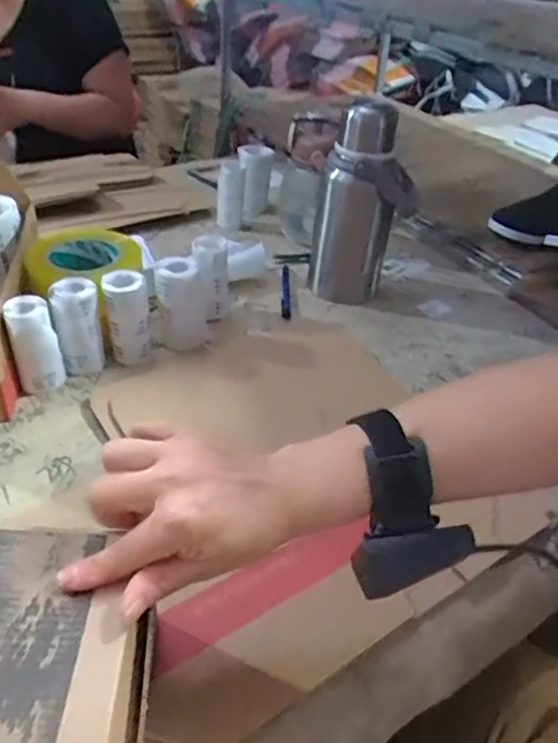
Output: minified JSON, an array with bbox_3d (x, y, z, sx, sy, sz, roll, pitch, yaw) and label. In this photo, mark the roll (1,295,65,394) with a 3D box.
[{"bbox_3d":[-0.240,-0.026,0.584,0.041,0.093,0.032,-9,39,-17],"label":"roll"}]

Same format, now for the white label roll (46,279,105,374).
[{"bbox_3d":[-0.207,-0.051,0.610,0.041,0.088,0.038,2,37,-2],"label":"white label roll"}]

